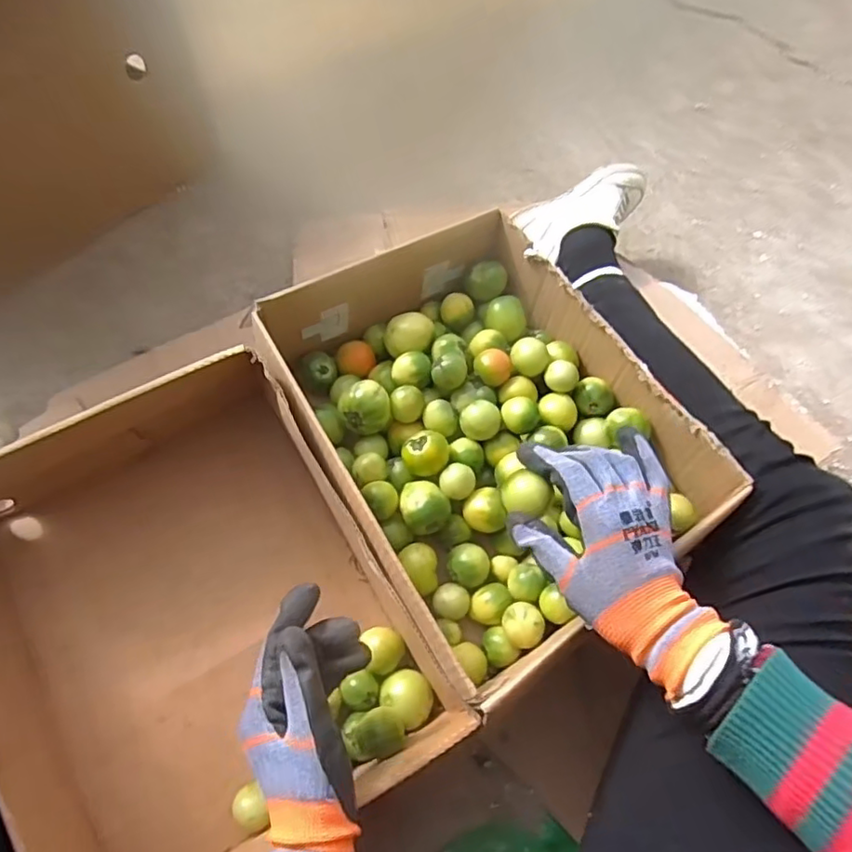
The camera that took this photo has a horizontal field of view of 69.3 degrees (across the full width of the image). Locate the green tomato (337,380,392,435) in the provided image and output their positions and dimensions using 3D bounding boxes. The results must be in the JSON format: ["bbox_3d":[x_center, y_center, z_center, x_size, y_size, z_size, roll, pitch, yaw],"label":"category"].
[{"bbox_3d":[-0.055,-0.014,0.550,0.043,0.045,0.038,-19,64,-11],"label":"green tomato"}]

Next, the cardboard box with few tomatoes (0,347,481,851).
[{"bbox_3d":[-0.181,0.139,0.464,0.260,0.143,0.329,-29,67,-16],"label":"cardboard box with few tomatoes"}]

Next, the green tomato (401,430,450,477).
[{"bbox_3d":[-0.001,0.026,0.533,0.039,0.030,0.036,1,62,-2],"label":"green tomato"}]

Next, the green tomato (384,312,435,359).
[{"bbox_3d":[-0.015,-0.086,0.595,0.044,0.034,0.047,9,62,3],"label":"green tomato"}]

